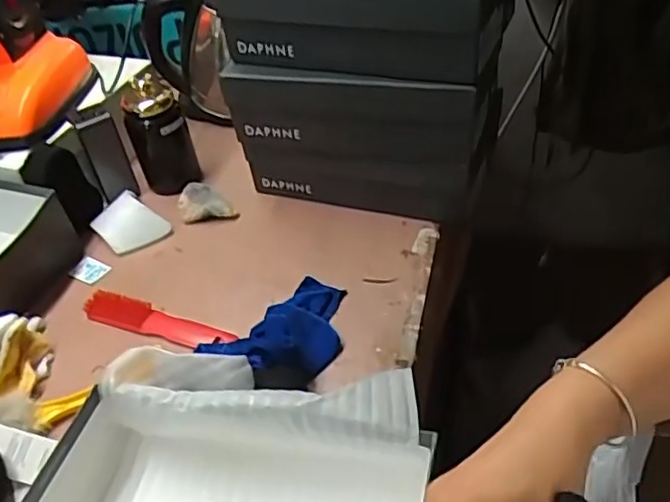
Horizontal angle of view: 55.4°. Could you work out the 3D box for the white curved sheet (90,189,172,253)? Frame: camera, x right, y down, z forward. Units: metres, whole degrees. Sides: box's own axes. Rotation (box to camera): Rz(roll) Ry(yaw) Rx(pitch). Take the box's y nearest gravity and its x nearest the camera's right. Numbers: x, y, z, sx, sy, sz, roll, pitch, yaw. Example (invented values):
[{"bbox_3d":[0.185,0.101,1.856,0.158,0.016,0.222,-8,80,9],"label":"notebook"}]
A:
[{"bbox_3d":[-0.268,-0.033,0.838,0.073,0.020,0.076,-42,93,-15],"label":"white curved sheet"}]

